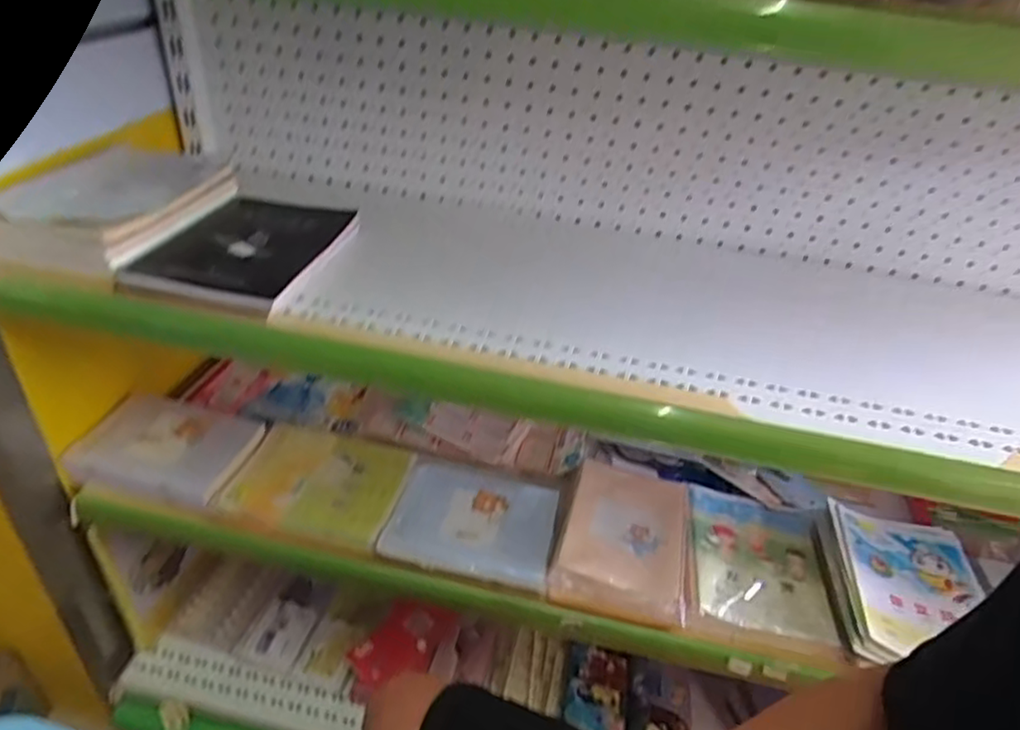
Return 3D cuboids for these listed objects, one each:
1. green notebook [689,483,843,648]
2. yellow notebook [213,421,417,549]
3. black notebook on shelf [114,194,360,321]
[{"bbox_3d":[0.272,0.208,0.718,0.138,0.015,0.179,10,35,6],"label":"green notebook"},{"bbox_3d":[-0.217,0.128,0.749,0.183,0.012,0.149,10,35,5],"label":"yellow notebook"},{"bbox_3d":[-0.246,-0.114,0.627,0.144,0.019,0.209,11,35,7],"label":"black notebook on shelf"}]

